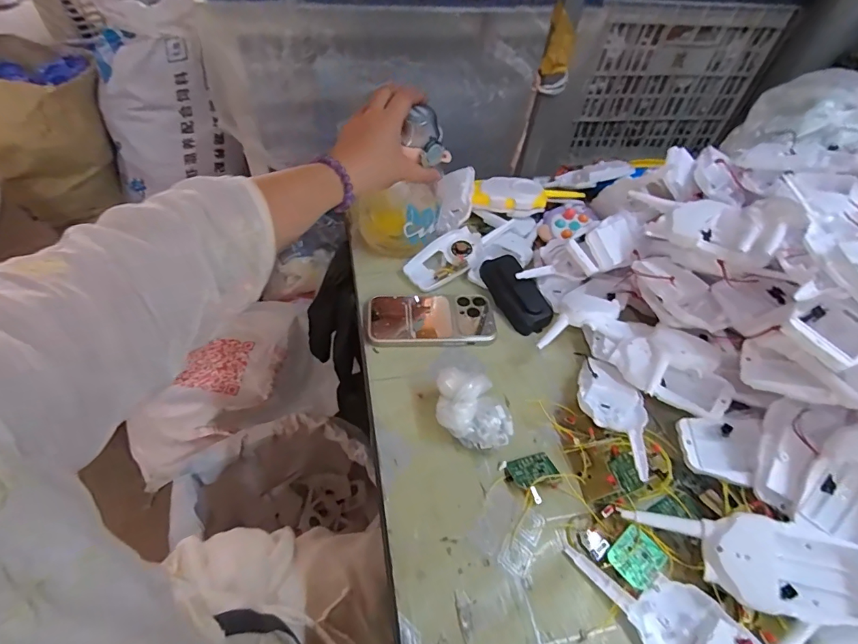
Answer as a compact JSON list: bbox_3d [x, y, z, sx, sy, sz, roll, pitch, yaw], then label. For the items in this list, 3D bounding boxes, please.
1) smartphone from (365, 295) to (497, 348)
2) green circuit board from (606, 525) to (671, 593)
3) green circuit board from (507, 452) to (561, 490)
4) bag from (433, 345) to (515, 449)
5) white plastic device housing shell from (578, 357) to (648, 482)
[{"bbox_3d":[0.001,-0.006,0.513,0.149,0.010,0.082,0,50,-6],"label":"smartphone"},{"bbox_3d":[0.168,0.190,0.347,0.041,0.004,0.036,-34,62,-29],"label":"green circuit board"},{"bbox_3d":[0.095,0.139,0.397,0.045,0.012,0.034,-10,30,-12],"label":"green circuit board"},{"bbox_3d":[0.040,0.084,0.411,0.060,0.053,0.087,-30,58,-28],"label":"bag"},{"bbox_3d":[0.180,0.087,0.413,0.062,0.025,0.152,3,33,0],"label":"white plastic device housing shell"}]

